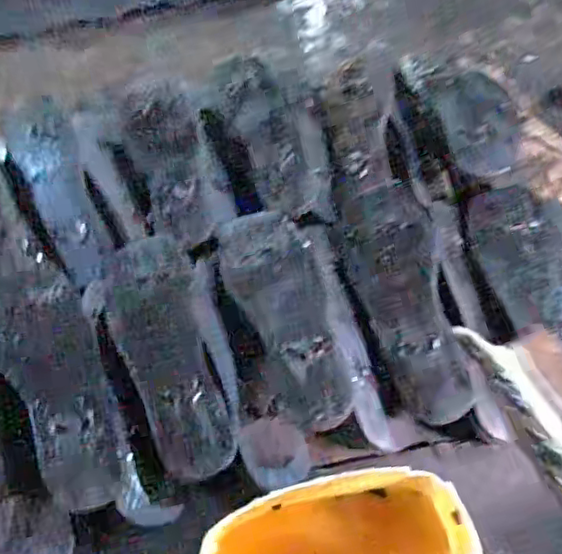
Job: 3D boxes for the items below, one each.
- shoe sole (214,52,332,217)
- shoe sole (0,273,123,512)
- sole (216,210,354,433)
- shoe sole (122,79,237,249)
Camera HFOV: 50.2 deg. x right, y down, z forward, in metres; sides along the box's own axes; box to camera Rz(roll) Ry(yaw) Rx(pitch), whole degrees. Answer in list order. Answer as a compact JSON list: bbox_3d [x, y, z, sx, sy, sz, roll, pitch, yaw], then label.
[{"bbox_3d":[-0.012,-0.166,0.713,0.076,0.029,0.244,-15,62,-16],"label":"shoe sole"},{"bbox_3d":[-0.202,0.085,0.540,0.088,0.020,0.245,-23,64,-20],"label":"shoe sole"},{"bbox_3d":[-0.001,0.029,0.592,0.092,0.018,0.240,-8,60,-12],"label":"sole"},{"bbox_3d":[-0.122,-0.139,0.694,0.093,0.022,0.237,-16,62,-16],"label":"shoe sole"}]

